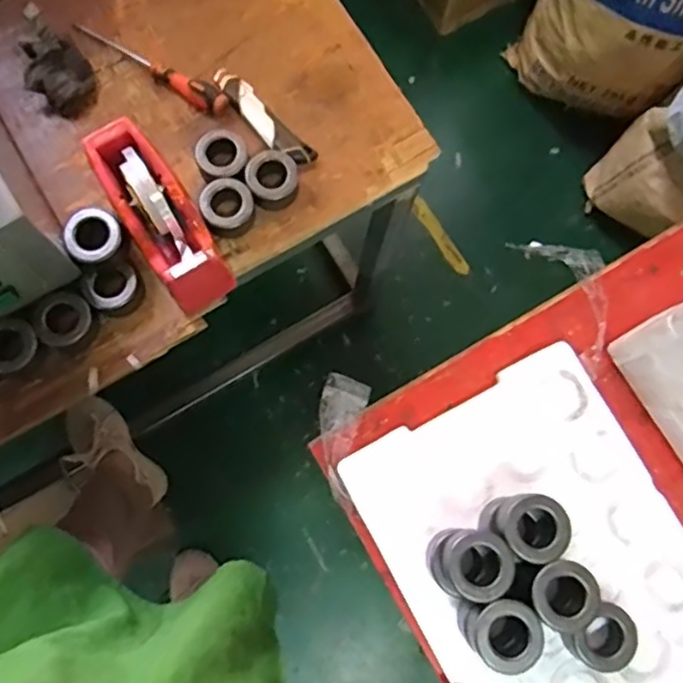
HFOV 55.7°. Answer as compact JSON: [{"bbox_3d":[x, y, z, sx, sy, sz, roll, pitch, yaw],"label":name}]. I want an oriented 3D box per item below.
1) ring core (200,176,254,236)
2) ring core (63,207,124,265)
[{"bbox_3d":[-0.133,-0.157,0.756,0.058,0.041,0.059,0,78,-2],"label":"ring core"},{"bbox_3d":[-0.266,-0.112,0.694,0.060,0.020,0.055,0,91,-11],"label":"ring core"}]

